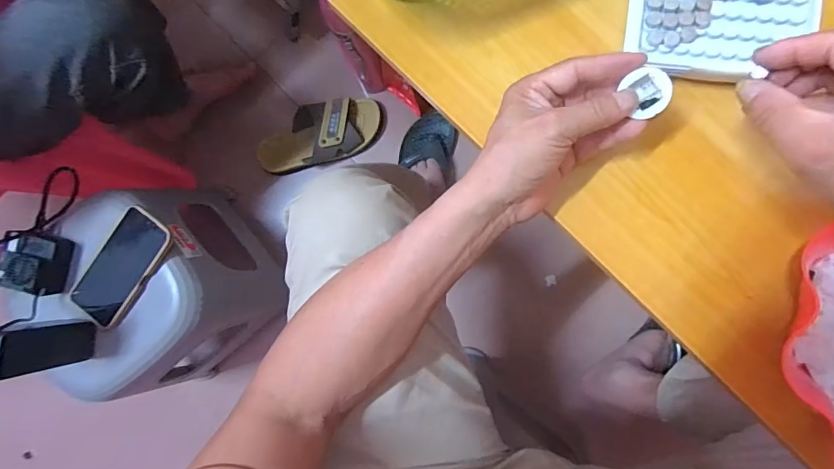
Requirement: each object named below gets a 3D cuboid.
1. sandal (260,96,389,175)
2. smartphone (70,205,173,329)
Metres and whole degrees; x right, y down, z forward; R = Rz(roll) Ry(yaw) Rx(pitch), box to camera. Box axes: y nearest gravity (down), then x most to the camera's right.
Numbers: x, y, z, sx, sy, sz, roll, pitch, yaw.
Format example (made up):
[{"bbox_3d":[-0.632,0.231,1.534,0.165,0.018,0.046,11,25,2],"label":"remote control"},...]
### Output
[{"bbox_3d":[-0.191,-0.201,0.846,0.256,0.065,0.113,-15,86,5],"label":"sandal"},{"bbox_3d":[-0.412,0.046,0.585,0.088,0.017,0.168,41,98,14],"label":"smartphone"}]

